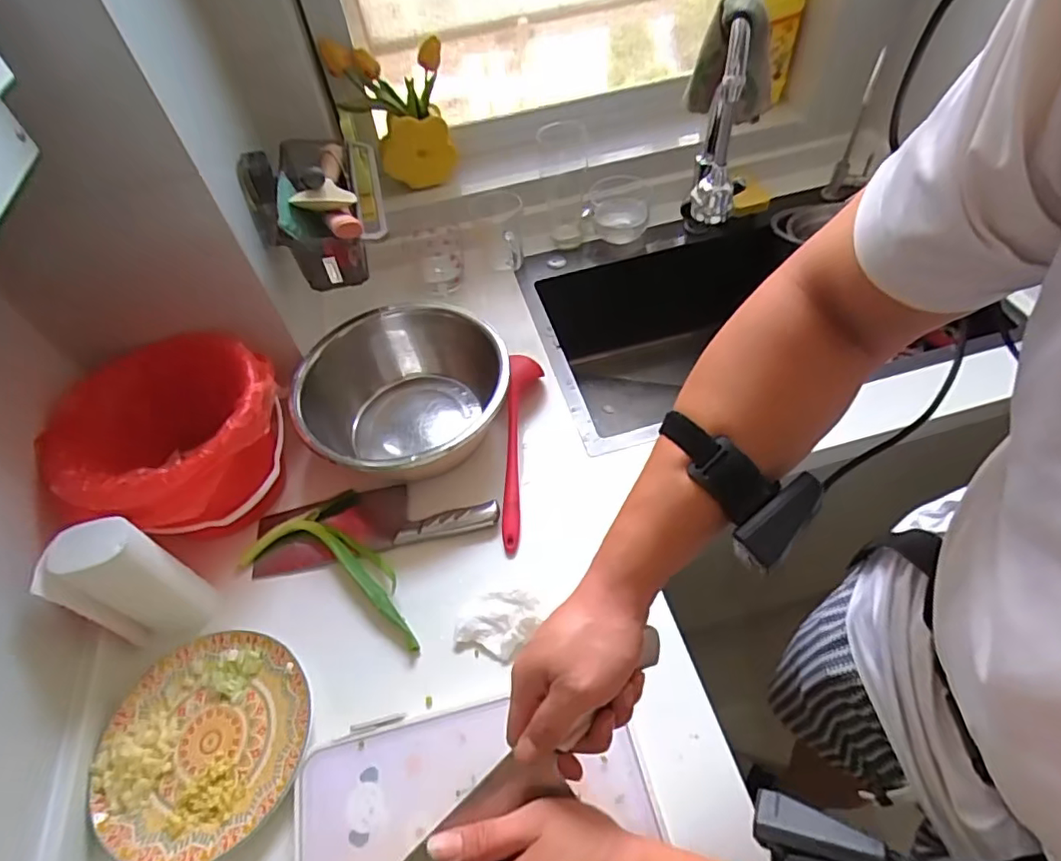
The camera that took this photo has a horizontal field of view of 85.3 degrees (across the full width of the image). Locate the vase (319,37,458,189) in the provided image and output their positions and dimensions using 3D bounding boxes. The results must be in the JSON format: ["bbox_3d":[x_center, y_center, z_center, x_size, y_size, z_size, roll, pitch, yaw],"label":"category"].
[{"bbox_3d":[-0.224,-0.530,0.977,0.169,0.242,0.092,-20,53,-9],"label":"vase"}]

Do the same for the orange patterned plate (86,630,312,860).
[{"bbox_3d":[-0.320,0.305,0.569,0.200,0.017,0.195,-3,52,4],"label":"orange patterned plate"}]

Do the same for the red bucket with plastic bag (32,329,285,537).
[{"bbox_3d":[-0.427,0.010,0.710,0.255,0.158,0.232,-3,52,4],"label":"red bucket with plastic bag"}]

